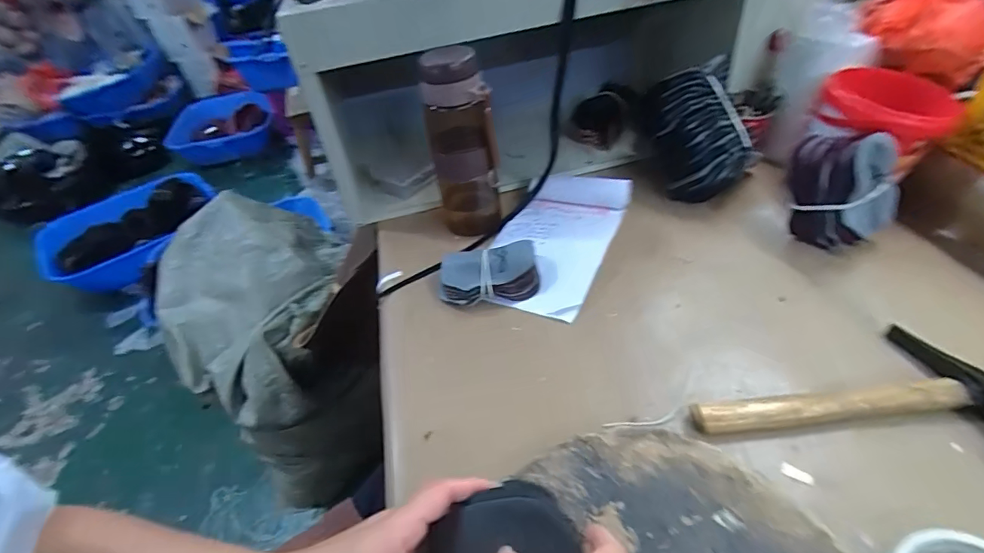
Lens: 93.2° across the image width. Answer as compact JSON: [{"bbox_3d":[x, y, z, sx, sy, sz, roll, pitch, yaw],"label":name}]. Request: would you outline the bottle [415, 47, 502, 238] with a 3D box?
[{"bbox_3d":[-0.039,-0.167,0.579,0.080,0.214,0.086,-11,42,-4],"label":"bottle"}]

